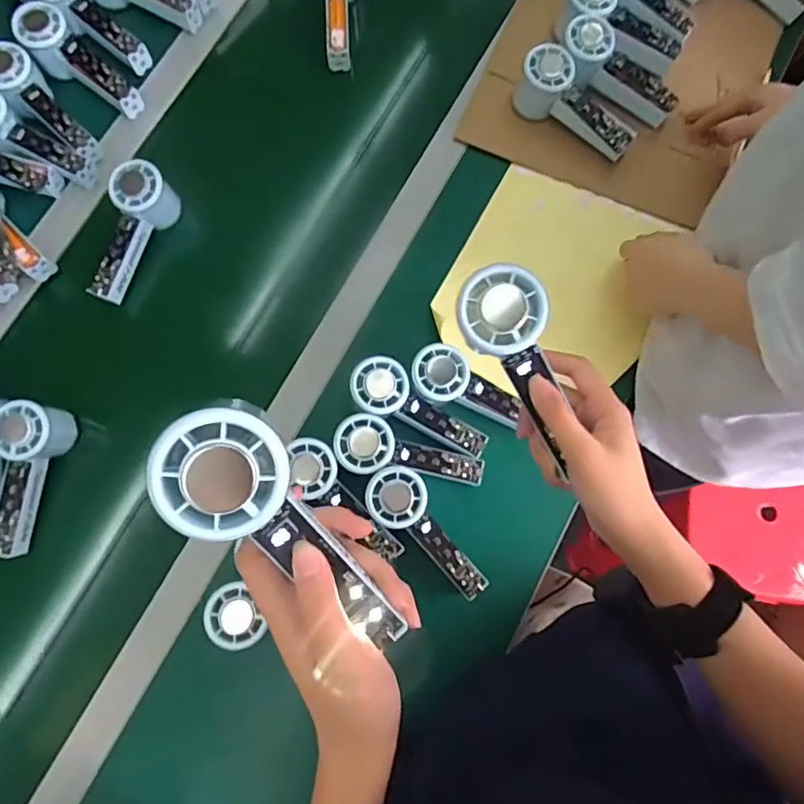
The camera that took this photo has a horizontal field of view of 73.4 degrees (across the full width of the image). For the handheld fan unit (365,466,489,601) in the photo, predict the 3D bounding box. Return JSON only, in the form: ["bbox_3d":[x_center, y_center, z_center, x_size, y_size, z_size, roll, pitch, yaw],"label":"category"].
[{"bbox_3d":[0.025,0.129,0.527,0.055,0.015,0.152,-40,95,-9],"label":"handheld fan unit"}]

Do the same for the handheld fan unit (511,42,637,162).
[{"bbox_3d":[0.204,-0.344,0.624,0.145,0.061,0.053,30,79,5],"label":"handheld fan unit"}]

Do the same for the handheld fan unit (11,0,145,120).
[{"bbox_3d":[-0.379,-0.399,0.637,0.161,0.055,0.060,37,79,-9],"label":"handheld fan unit"}]

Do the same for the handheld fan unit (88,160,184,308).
[{"bbox_3d":[-0.305,-0.187,0.607,0.049,0.061,0.151,20,91,3],"label":"handheld fan unit"}]

